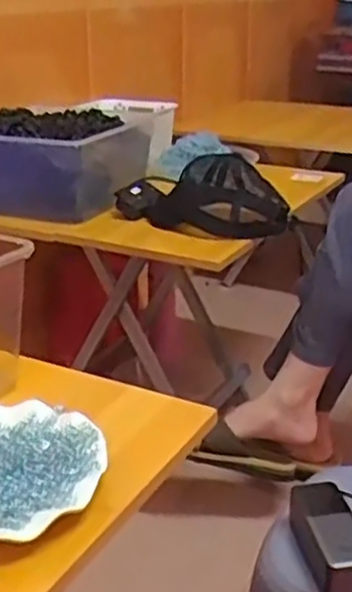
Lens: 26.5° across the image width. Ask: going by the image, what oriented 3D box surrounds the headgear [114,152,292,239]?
[{"bbox_3d":[0.044,-0.177,1.222,0.278,0.098,0.124,13,27,28],"label":"headgear"}]

